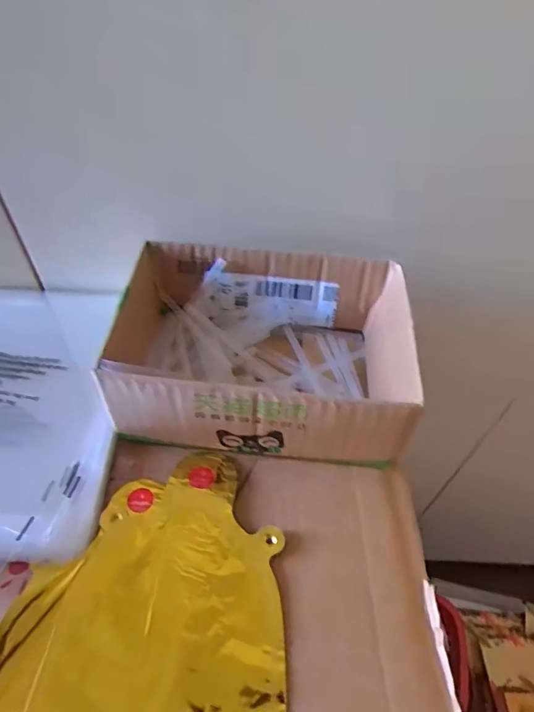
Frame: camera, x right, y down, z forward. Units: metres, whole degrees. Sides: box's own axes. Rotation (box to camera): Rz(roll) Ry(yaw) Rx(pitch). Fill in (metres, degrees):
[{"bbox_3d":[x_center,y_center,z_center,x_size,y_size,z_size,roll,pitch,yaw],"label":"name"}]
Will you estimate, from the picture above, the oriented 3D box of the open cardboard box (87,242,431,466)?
[{"bbox_3d":[-0.003,-0.008,0.313,0.176,0.064,0.130,5,51,2],"label":"open cardboard box"}]

